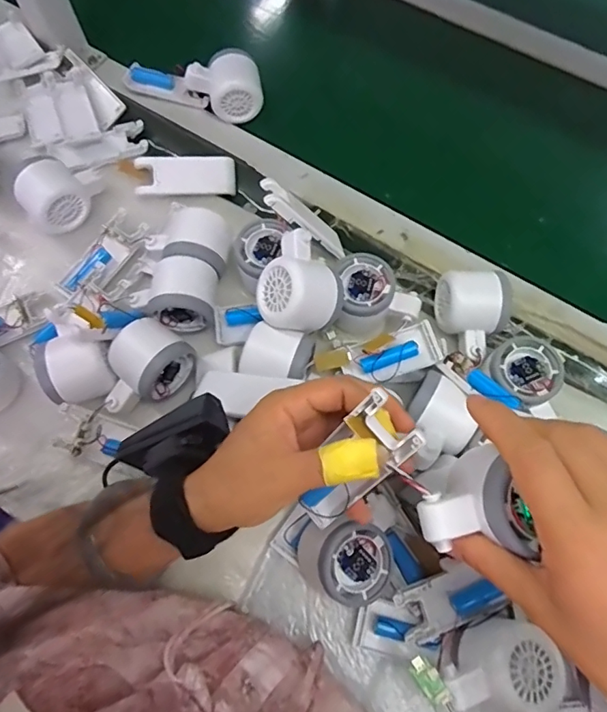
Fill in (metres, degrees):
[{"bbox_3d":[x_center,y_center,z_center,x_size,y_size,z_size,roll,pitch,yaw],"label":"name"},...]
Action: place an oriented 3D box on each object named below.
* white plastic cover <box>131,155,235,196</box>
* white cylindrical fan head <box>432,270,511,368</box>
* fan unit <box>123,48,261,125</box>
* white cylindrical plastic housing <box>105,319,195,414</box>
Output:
[{"bbox_3d":[-0.124,-0.192,0.528,0.102,0.010,0.040,-1,94,-2],"label":"white plastic cover"},{"bbox_3d":[0.156,-0.033,0.458,0.058,0.056,0.077,0,70,0],"label":"white cylindrical fan head"},{"bbox_3d":[-0.126,-0.319,0.563,0.167,0.056,0.059,18,71,6],"label":"fan unit"},{"bbox_3d":[-0.137,0.010,0.420,0.058,0.048,0.079,38,74,13],"label":"white cylindrical plastic housing"}]

